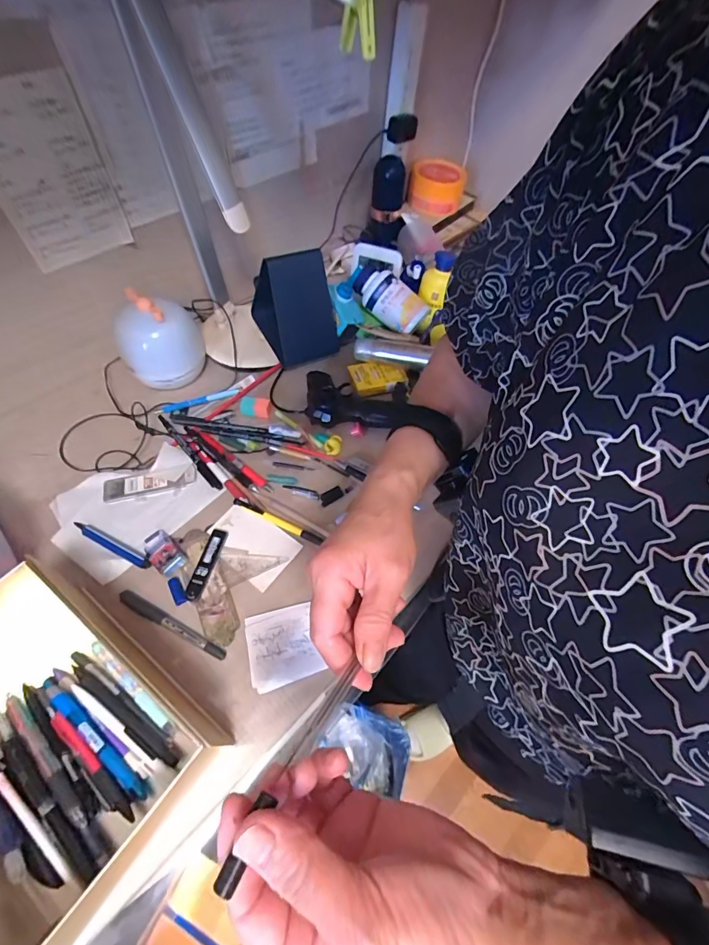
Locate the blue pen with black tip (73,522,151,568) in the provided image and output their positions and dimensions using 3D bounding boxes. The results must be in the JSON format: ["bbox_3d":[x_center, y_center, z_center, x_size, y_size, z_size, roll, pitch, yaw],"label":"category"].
[{"bbox_3d":[-0.287,0.085,0.478,0.111,0.011,0.013,24,59,12],"label":"blue pen with black tip"}]

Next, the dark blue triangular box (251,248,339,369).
[{"bbox_3d":[-0.093,-0.264,0.638,0.105,0.153,0.096,-23,61,-17],"label":"dark blue triangular box"}]

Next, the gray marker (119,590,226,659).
[{"bbox_3d":[-0.198,0.165,0.440,0.135,0.010,0.015,24,59,12],"label":"gray marker"}]

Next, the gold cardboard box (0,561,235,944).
[{"bbox_3d":[-0.290,0.243,0.333,0.273,0.088,0.223,34,61,18],"label":"gold cardboard box"}]

